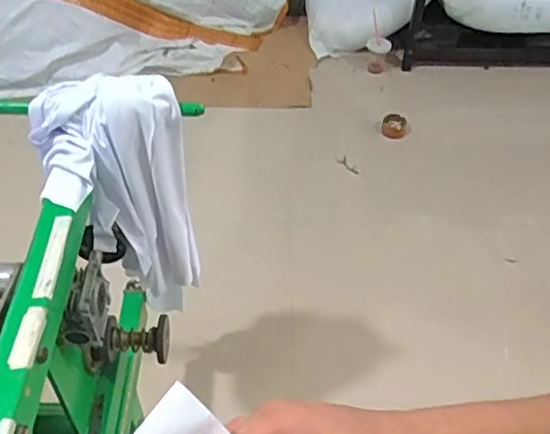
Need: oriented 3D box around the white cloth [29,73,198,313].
[{"bbox_3d":[-0.237,-0.007,0.955,0.207,0.418,0.170,-14,50,-14],"label":"white cloth"}]

